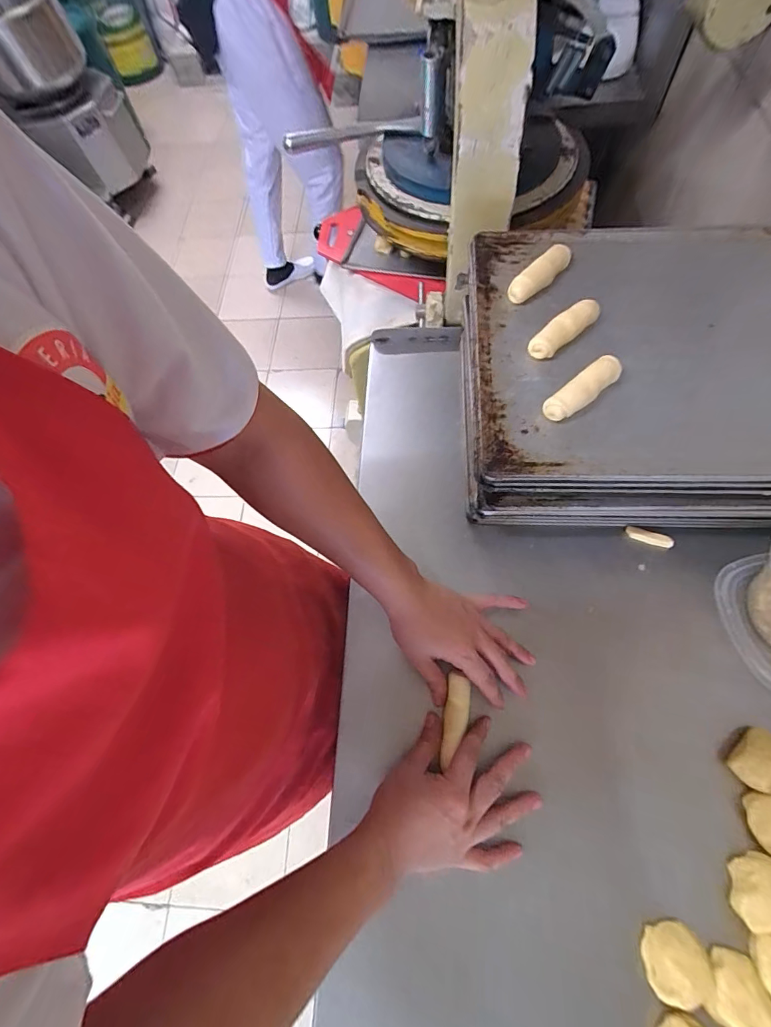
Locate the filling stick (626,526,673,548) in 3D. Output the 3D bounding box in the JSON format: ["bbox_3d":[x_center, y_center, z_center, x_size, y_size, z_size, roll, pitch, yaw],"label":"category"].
[{"bbox_3d":[0.331,0.031,0.518,0.053,0.012,0.016,17,68,10],"label":"filling stick"}]

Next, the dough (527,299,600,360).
[{"bbox_3d":[0.193,-0.198,0.445,0.090,0.022,0.023,-36,68,-12],"label":"dough"}]

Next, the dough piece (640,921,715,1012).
[{"bbox_3d":[0.254,0.392,0.357,0.057,0.036,0.050,-16,66,-4],"label":"dough piece"}]

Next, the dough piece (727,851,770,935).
[{"bbox_3d":[0.345,0.344,0.378,0.059,0.031,0.044,-21,67,-6],"label":"dough piece"}]

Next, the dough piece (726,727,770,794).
[{"bbox_3d":[0.375,0.248,0.416,0.041,0.033,0.053,36,73,17],"label":"dough piece"}]

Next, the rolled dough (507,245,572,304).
[{"bbox_3d":[0.176,-0.274,0.472,0.086,0.022,0.021,-42,70,-14],"label":"rolled dough"}]

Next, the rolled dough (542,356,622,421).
[{"bbox_3d":[0.198,-0.124,0.411,0.087,0.026,0.025,-36,68,-11],"label":"rolled dough"}]

